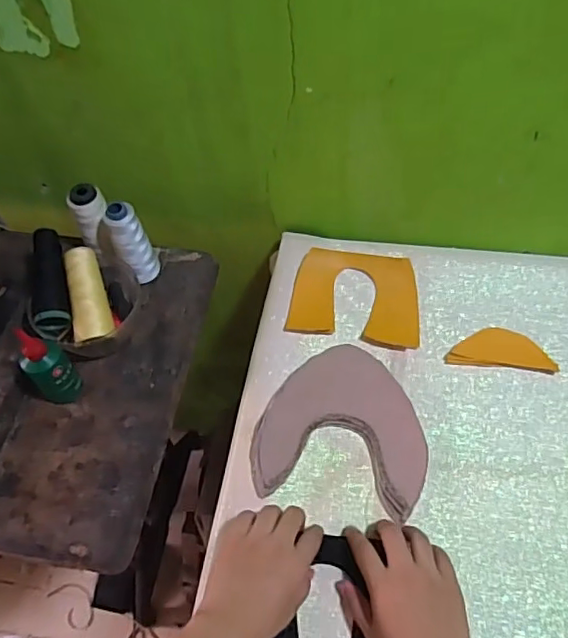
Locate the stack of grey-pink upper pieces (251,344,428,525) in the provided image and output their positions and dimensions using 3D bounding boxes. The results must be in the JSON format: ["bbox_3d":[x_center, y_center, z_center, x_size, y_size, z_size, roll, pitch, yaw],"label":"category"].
[{"bbox_3d":[0.062,0.103,0.582,0.165,0.019,0.169,8,57,10],"label":"stack of grey-pink upper pieces"}]

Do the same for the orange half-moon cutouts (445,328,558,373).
[{"bbox_3d":[0.237,0.032,0.622,0.111,0.007,0.044,5,56,8],"label":"orange half-moon cutouts"}]

